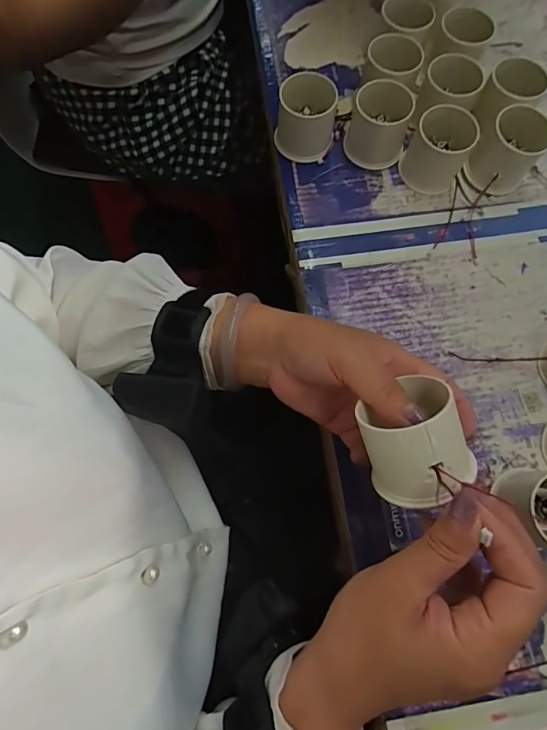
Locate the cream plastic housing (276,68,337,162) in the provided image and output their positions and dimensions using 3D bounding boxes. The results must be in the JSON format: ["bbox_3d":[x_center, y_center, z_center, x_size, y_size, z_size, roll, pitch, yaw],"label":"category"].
[{"bbox_3d":[0.029,-0.222,0.390,0.054,0.055,0.050,4,73,1],"label":"cream plastic housing"}]

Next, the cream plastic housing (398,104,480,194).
[{"bbox_3d":[0.146,-0.192,0.382,0.051,0.049,0.048,0,73,0],"label":"cream plastic housing"}]

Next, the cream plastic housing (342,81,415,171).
[{"bbox_3d":[0.096,-0.218,0.390,0.055,0.050,0.048,13,73,4],"label":"cream plastic housing"}]

